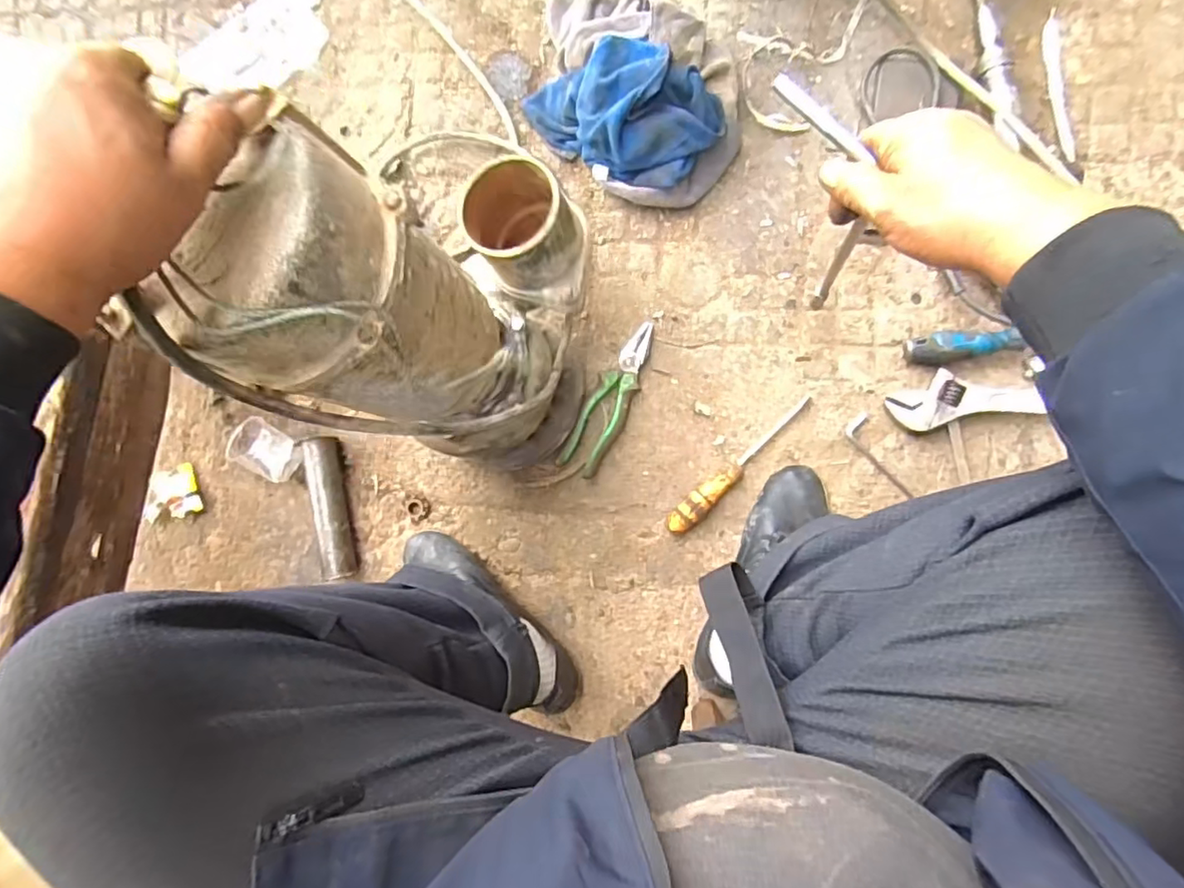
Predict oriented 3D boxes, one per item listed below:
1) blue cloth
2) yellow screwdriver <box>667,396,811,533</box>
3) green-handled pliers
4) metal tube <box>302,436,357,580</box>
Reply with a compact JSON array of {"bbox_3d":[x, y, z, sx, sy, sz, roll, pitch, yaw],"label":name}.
[{"bbox_3d":[0.033,-0.390,0.702,0.223,0.099,0.124,34,93,8],"label":"blue cloth"},{"bbox_3d":[0.171,0.025,0.701,0.216,0.027,0.027,-43,83,5],"label":"yellow screwdriver"},{"bbox_3d":[0.024,-0.055,0.723,0.048,0.032,0.194,26,92,8],"label":"green-handled pliers"},{"bbox_3d":[-0.326,0.078,0.758,0.035,0.045,0.173,-13,86,8],"label":"metal tube"}]

